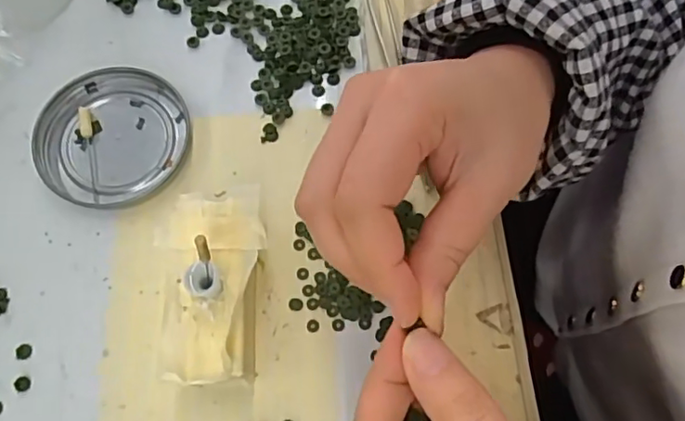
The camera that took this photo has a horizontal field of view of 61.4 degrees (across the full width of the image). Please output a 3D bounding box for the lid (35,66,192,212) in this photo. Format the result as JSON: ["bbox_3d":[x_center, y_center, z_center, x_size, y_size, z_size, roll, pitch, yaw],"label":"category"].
[{"bbox_3d":[-0.122,-0.040,0.306,0.073,0.008,0.079,0,71,0],"label":"lid"}]

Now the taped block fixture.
[{"bbox_3d":[-0.057,0.035,0.264,0.046,0.039,0.084,-6,71,-2],"label":"taped block fixture"}]

